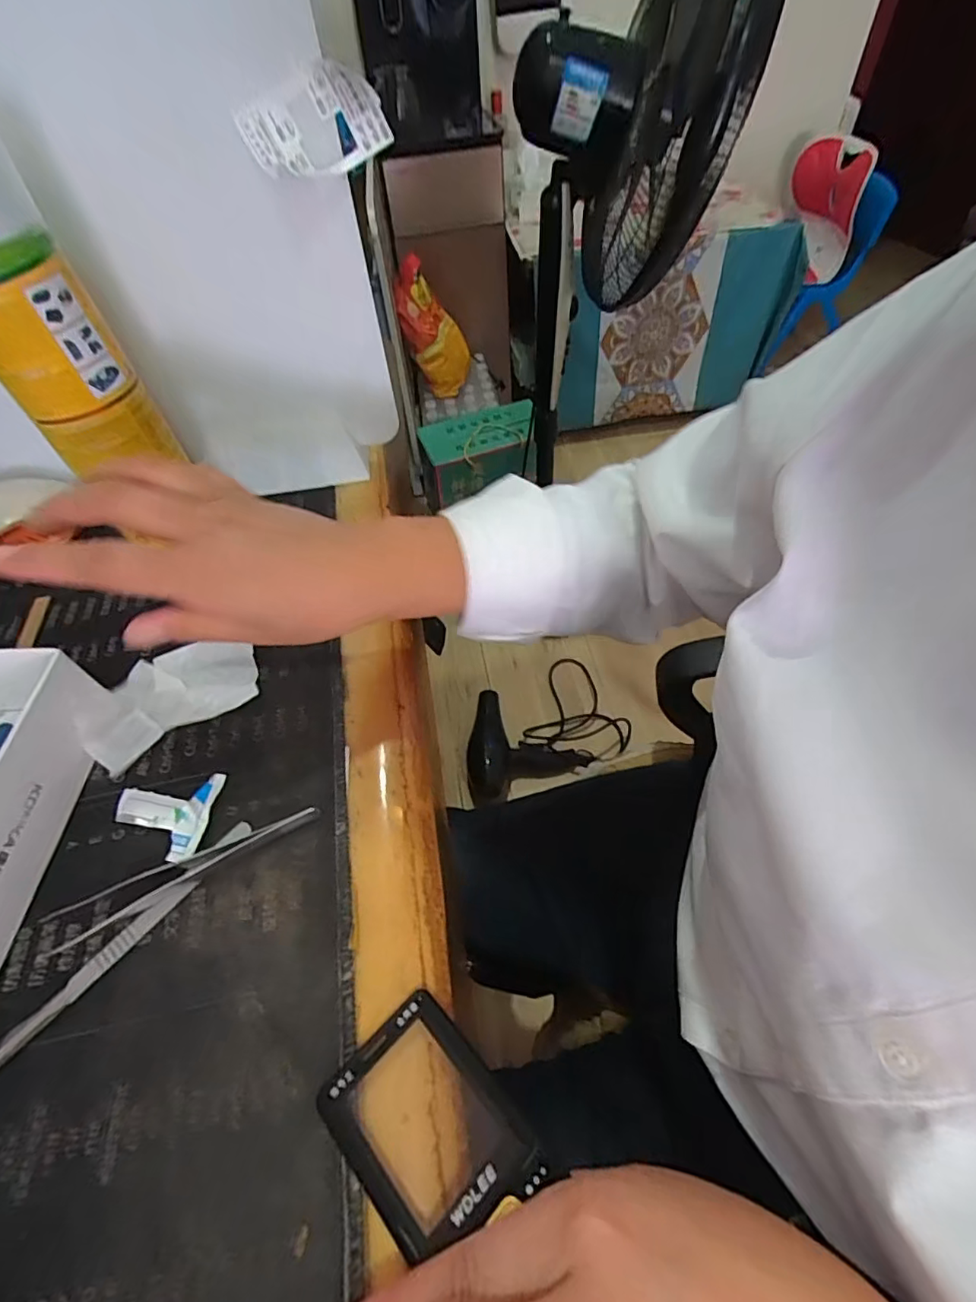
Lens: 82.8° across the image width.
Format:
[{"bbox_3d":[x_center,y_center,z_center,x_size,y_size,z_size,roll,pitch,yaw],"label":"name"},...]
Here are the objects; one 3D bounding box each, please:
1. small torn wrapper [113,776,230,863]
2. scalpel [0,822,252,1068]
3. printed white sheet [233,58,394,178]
[{"bbox_3d":[-0.168,0.085,0.286,0.050,0.005,0.045,-1,52,3],"label":"small torn wrapper"},{"bbox_3d":[-0.165,0.129,0.252,0.010,0.006,0.131,32,60,25],"label":"scalpel"},{"bbox_3d":[-0.098,-0.296,0.309,0.081,0.043,0.013,-10,52,-4],"label":"printed white sheet"}]

